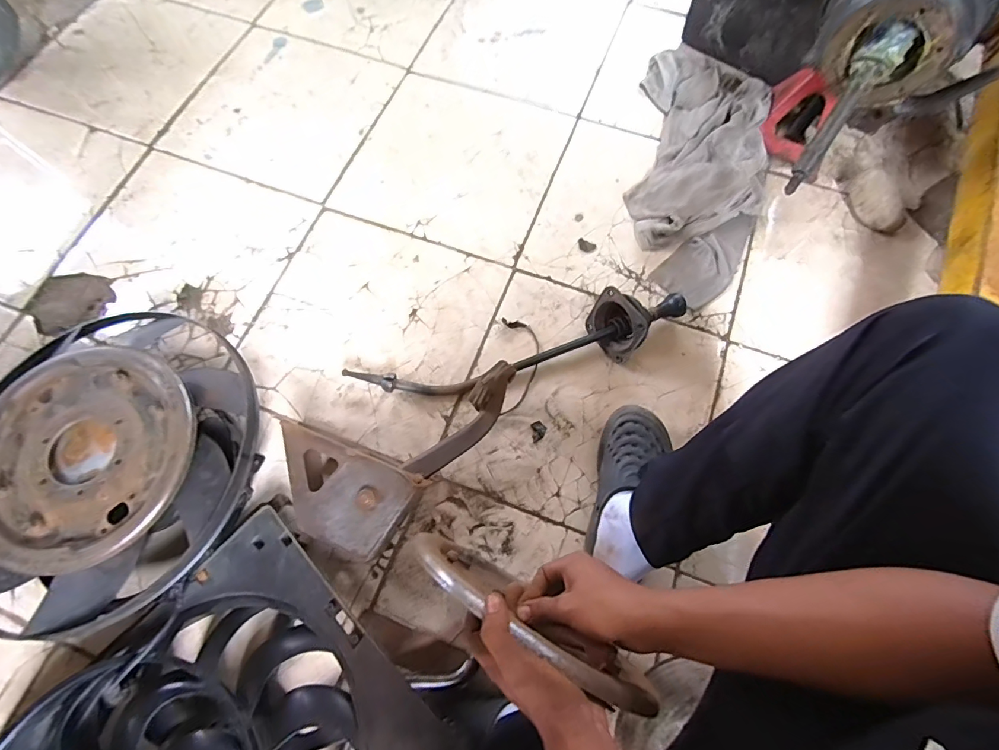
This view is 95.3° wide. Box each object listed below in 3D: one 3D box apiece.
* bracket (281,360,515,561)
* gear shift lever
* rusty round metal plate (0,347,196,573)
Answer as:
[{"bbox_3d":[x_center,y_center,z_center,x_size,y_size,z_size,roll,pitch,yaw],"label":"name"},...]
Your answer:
[{"bbox_3d":[-0.129,0.137,0.682,0.355,0.097,0.215,-14,71,-4],"label":"bracket"},{"bbox_3d":[0.037,-0.055,0.766,0.588,0.102,0.113,-11,74,-5],"label":"gear shift lever"},{"bbox_3d":[-0.589,0.100,0.630,0.318,0.031,0.285,17,72,6],"label":"rusty round metal plate"}]

